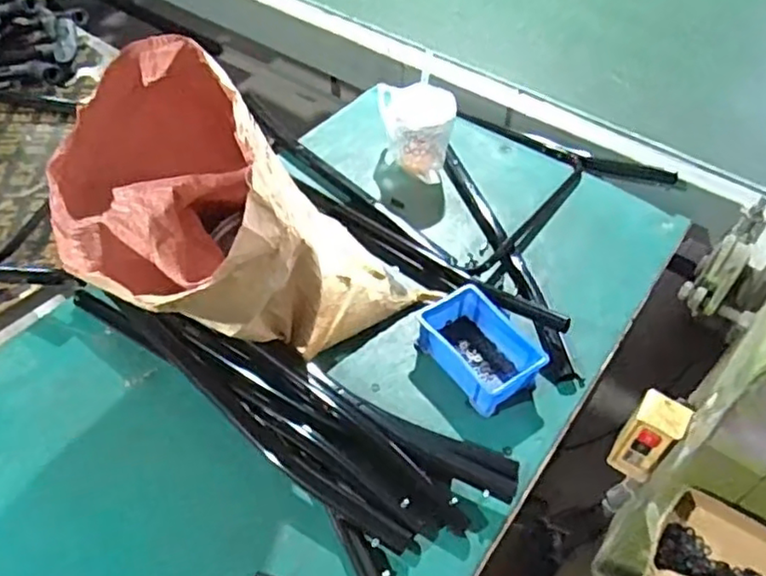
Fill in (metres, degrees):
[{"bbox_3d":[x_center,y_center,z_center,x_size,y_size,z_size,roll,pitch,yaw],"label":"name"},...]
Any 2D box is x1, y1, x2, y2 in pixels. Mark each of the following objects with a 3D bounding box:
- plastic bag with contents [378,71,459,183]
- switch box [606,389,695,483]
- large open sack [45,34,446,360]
[{"bbox_3d":[0.048,-0.242,1.023,0.118,0.135,0.068,17,49,12],"label":"plastic bag with contents"},{"bbox_3d":[0.295,0.168,0.734,0.051,0.112,0.049,29,52,21],"label":"switch box"},{"bbox_3d":[-0.158,-0.067,0.735,0.269,0.316,0.344,35,53,23],"label":"large open sack"}]

